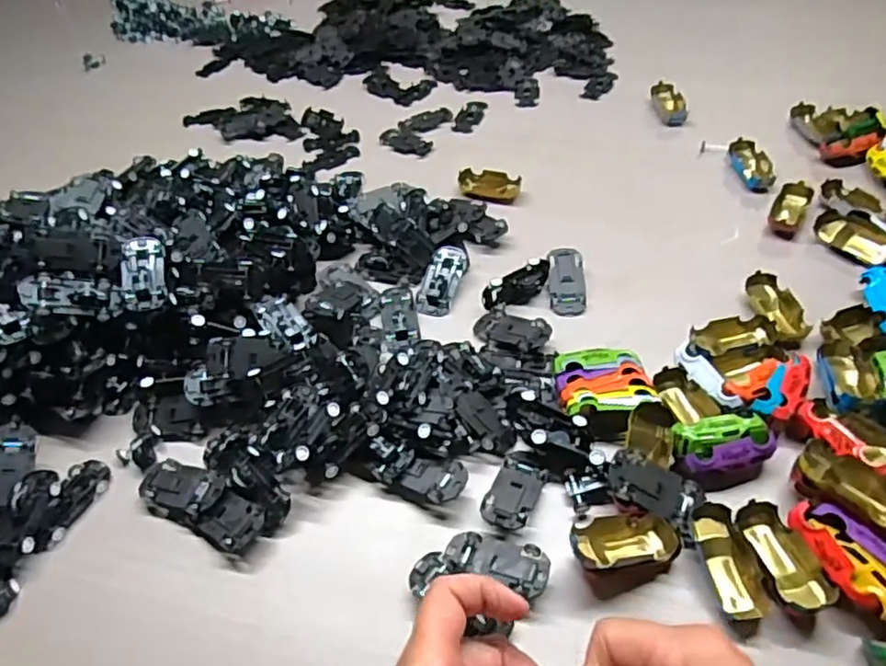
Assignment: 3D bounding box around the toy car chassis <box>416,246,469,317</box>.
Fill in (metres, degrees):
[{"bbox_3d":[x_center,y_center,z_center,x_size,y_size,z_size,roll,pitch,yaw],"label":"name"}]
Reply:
[{"bbox_3d":[-0.001,-0.046,0.556,0.030,0.012,0.070,14,66,18],"label":"toy car chassis"}]

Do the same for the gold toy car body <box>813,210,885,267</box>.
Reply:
[{"bbox_3d":[0.360,-0.081,0.548,0.029,0.026,0.076,-28,51,-18],"label":"gold toy car body"}]

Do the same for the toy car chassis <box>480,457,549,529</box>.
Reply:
[{"bbox_3d":[0.047,0.104,0.416,0.030,0.014,0.056,17,52,20],"label":"toy car chassis"}]

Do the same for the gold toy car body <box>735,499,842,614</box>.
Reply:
[{"bbox_3d":[0.196,0.133,0.373,0.031,0.023,0.062,-12,48,-5],"label":"gold toy car body"}]

